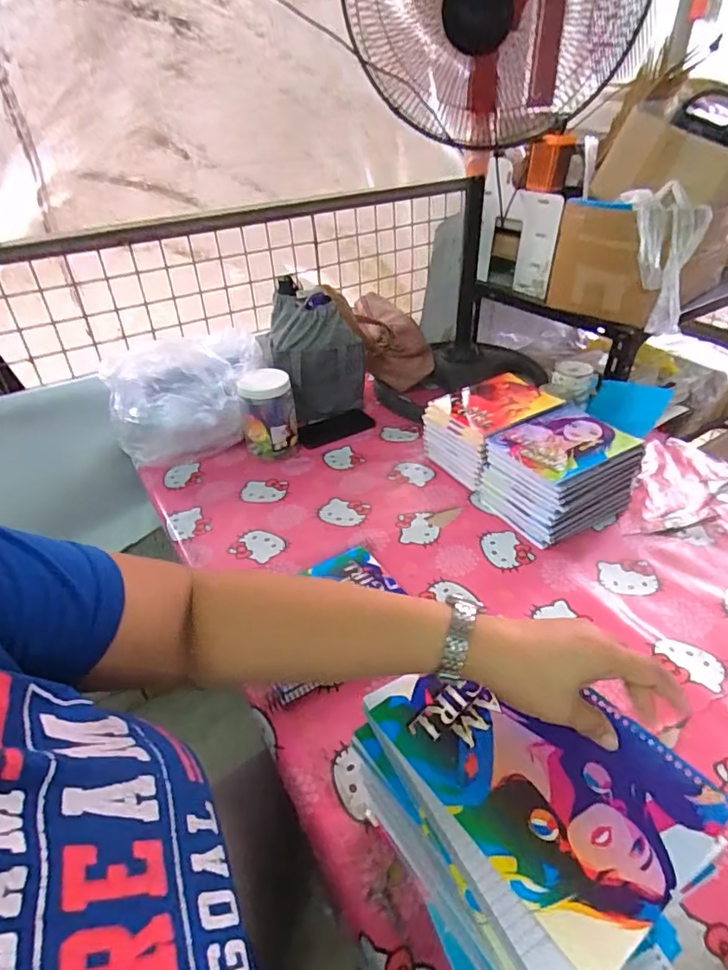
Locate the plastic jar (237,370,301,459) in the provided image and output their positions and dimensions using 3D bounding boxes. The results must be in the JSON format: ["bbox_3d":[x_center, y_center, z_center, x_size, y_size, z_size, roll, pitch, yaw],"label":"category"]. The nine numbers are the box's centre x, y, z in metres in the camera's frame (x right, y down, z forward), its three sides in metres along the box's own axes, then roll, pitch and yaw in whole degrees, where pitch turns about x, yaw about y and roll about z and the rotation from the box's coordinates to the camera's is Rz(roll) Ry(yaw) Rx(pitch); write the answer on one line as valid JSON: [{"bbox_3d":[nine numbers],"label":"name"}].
[{"bbox_3d":[-0.183,-0.131,1.015,0.100,0.152,0.084,-11,37,-11],"label":"plastic jar"}]

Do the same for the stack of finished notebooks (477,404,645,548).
[{"bbox_3d":[0.316,-0.019,0.867,0.203,0.117,0.169,-19,39,-21],"label":"stack of finished notebooks"}]

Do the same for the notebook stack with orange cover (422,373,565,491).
[{"bbox_3d":[0.238,-0.107,0.982,0.203,0.123,0.149,-23,41,-26],"label":"notebook stack with orange cover"}]

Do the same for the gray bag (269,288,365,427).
[{"bbox_3d":[-0.097,-0.268,1.127,0.184,0.231,0.129,-8,36,-7],"label":"gray bag"}]

